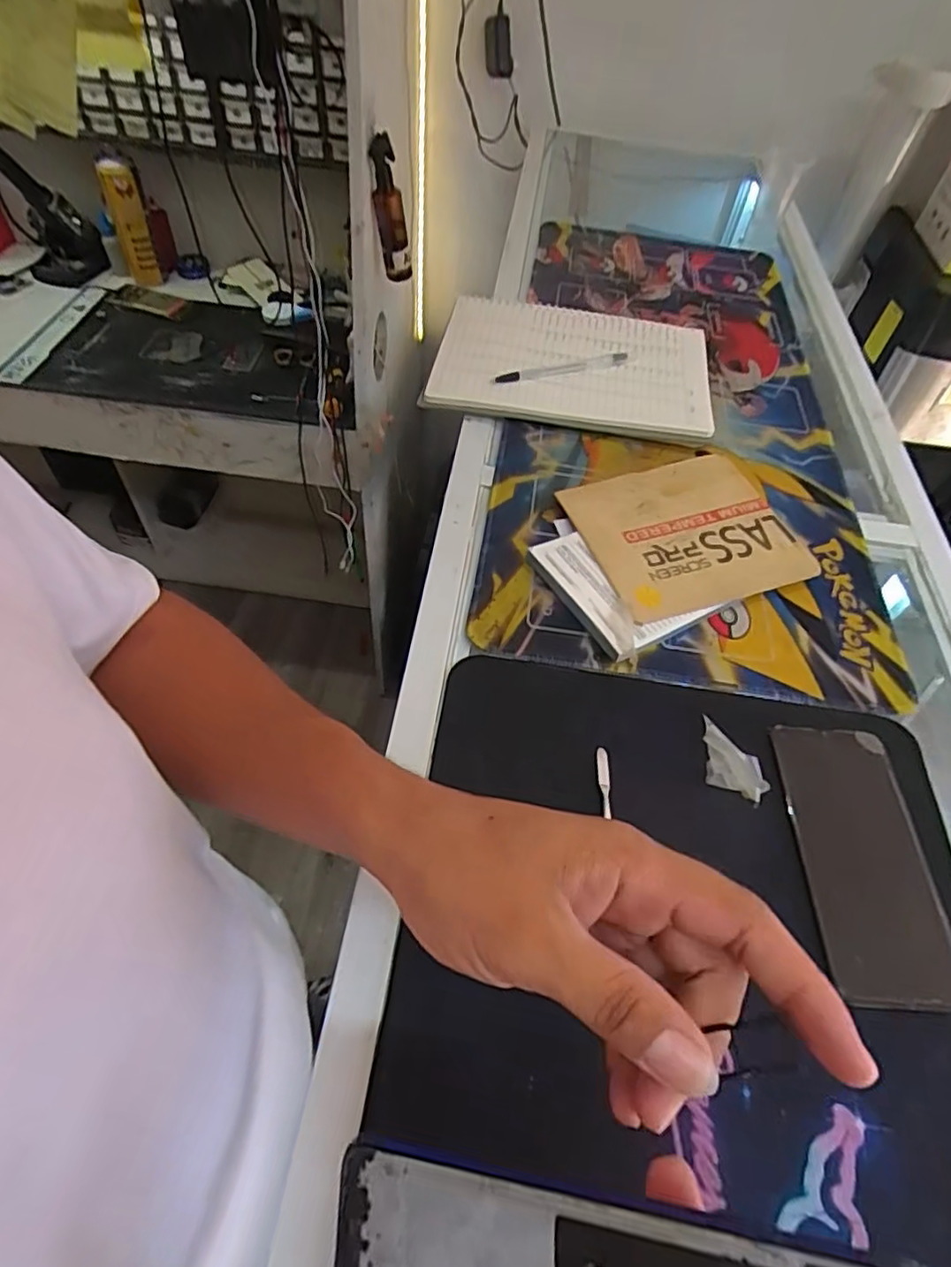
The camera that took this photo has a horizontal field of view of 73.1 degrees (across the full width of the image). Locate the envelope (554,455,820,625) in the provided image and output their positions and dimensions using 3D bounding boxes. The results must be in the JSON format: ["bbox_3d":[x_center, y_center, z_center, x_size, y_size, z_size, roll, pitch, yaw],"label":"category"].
[{"bbox_3d":[0.160,-0.080,0.489,0.163,0.009,0.140,-16,56,-16],"label":"envelope"}]

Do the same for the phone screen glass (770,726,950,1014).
[{"bbox_3d":[0.218,0.124,0.358,0.073,0.009,0.150,5,53,-1],"label":"phone screen glass"}]

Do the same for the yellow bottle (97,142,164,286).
[{"bbox_3d":[-0.670,-0.798,1.245,0.069,0.218,0.054,-13,33,-14],"label":"yellow bottle"}]

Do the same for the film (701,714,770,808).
[{"bbox_3d":[0.146,0.071,0.365,0.047,0.030,0.023,28,56,15],"label":"film"}]

